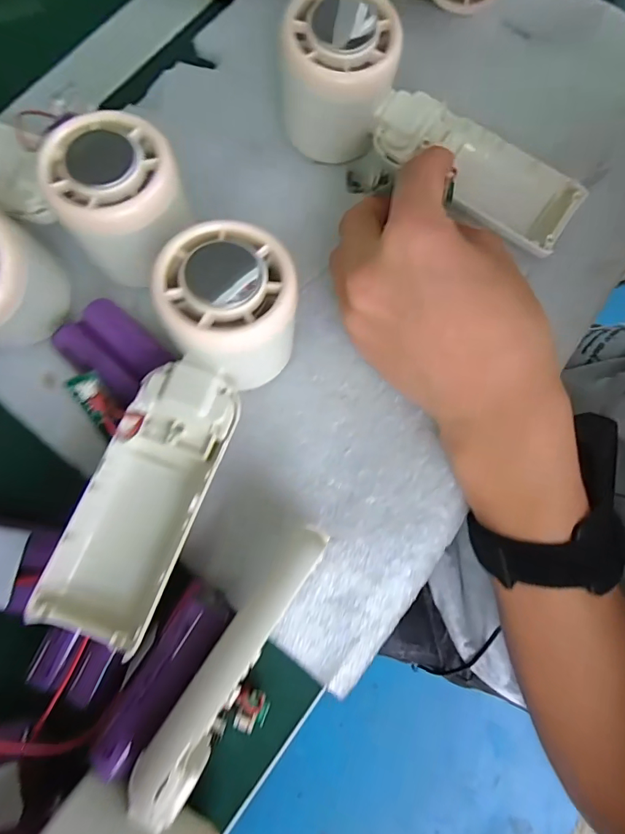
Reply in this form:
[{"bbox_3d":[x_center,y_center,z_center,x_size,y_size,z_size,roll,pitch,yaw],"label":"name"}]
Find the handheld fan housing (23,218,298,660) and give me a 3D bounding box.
[{"bbox_3d":[-0.052,0.006,0.183,0.053,0.056,0.160,18,76,5],"label":"handheld fan housing"}]

